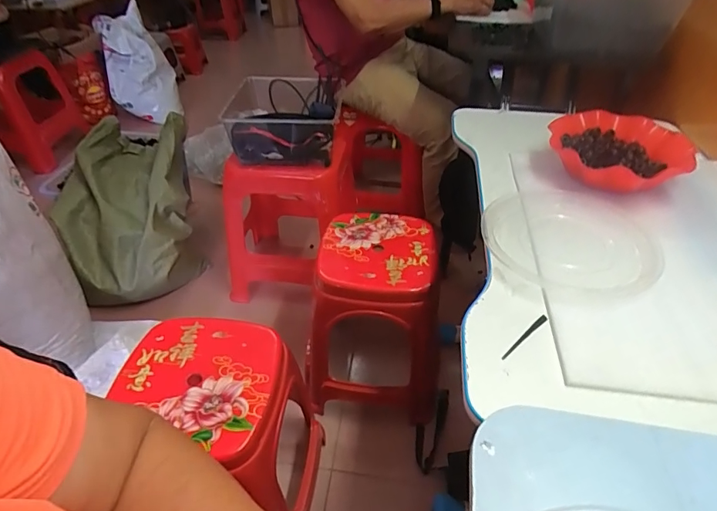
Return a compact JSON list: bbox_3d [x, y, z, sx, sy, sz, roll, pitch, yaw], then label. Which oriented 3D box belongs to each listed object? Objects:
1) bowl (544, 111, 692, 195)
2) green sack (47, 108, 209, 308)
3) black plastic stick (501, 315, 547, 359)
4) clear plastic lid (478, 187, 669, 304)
[{"bbox_3d":[0.430,-0.173,0.738,0.205,0.054,0.199,0,41,0],"label":"bowl"},{"bbox_3d":[-0.814,-0.193,1.583,0.422,0.332,0.743,-10,42,-10],"label":"green sack"},{"bbox_3d":[0.195,0.095,0.516,0.087,0.004,0.008,-29,49,-28],"label":"black plastic stick"},{"bbox_3d":[0.294,-0.021,0.624,0.226,0.030,0.219,8,42,10],"label":"clear plastic lid"}]

